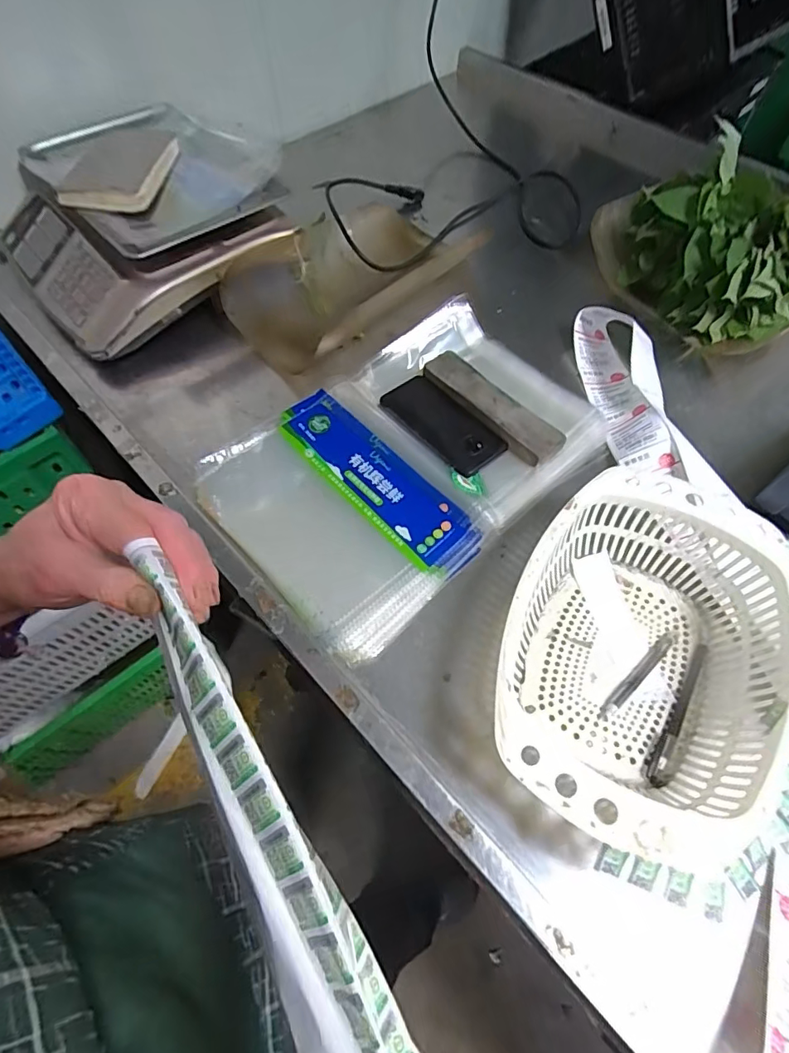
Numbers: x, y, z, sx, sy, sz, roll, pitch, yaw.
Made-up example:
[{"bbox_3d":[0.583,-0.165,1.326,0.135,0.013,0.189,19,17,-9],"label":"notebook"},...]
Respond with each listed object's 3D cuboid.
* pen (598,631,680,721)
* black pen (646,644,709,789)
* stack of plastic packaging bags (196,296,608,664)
[{"bbox_3d":[0.228,0.135,0.466,0.119,0.010,0.014,-37,68,-18],"label":"pen"},{"bbox_3d":[0.254,0.164,0.448,0.017,0.009,0.141,32,66,16],"label":"black pen"},{"bbox_3d":[0.019,-0.088,0.585,0.427,0.023,0.280,-40,69,-19],"label":"stack of plastic packaging bags"}]

